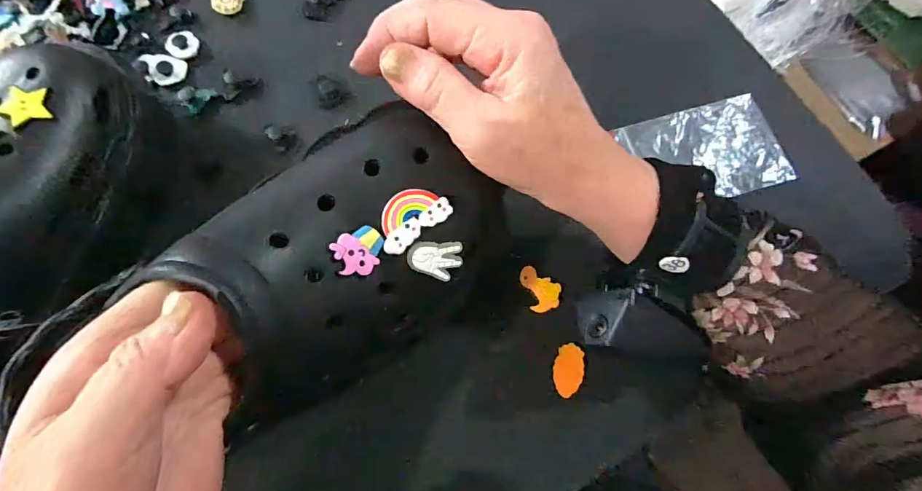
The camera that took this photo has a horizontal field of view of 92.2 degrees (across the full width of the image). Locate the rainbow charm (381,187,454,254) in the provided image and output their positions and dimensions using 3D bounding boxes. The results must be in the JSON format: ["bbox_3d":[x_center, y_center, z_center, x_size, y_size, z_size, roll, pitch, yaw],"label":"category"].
[{"bbox_3d":[-0.024,-0.014,0.205,0.035,0.004,0.022,-37,97,-6],"label":"rainbow charm"}]

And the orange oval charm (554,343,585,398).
[{"bbox_3d":[0.066,0.078,0.276,0.017,0.011,0.031,14,76,4],"label":"orange oval charm"}]

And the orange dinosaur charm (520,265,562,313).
[{"bbox_3d":[0.052,0.027,0.288,0.022,0.004,0.031,-18,76,-4],"label":"orange dinosaur charm"}]

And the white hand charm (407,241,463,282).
[{"bbox_3d":[-0.012,0.008,0.217,0.027,0.004,0.020,-1,111,-27],"label":"white hand charm"}]

